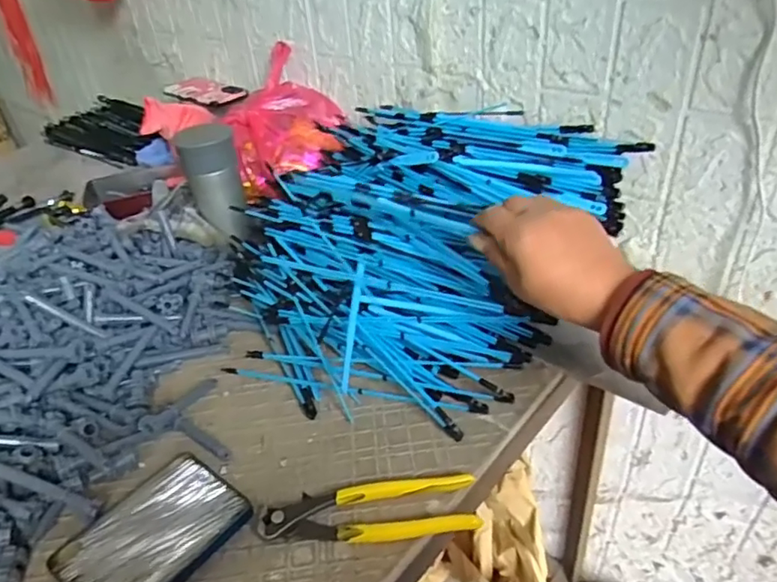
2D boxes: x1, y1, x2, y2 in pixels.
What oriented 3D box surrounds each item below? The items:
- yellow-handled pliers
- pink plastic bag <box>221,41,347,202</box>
[{"bbox_3d":[-0.015,0.171,0.445,0.163,0.017,0.047,-4,34,1],"label":"yellow-handled pliers"},{"bbox_3d":[-0.157,-0.247,0.849,0.143,0.162,0.162,27,45,37],"label":"pink plastic bag"}]

